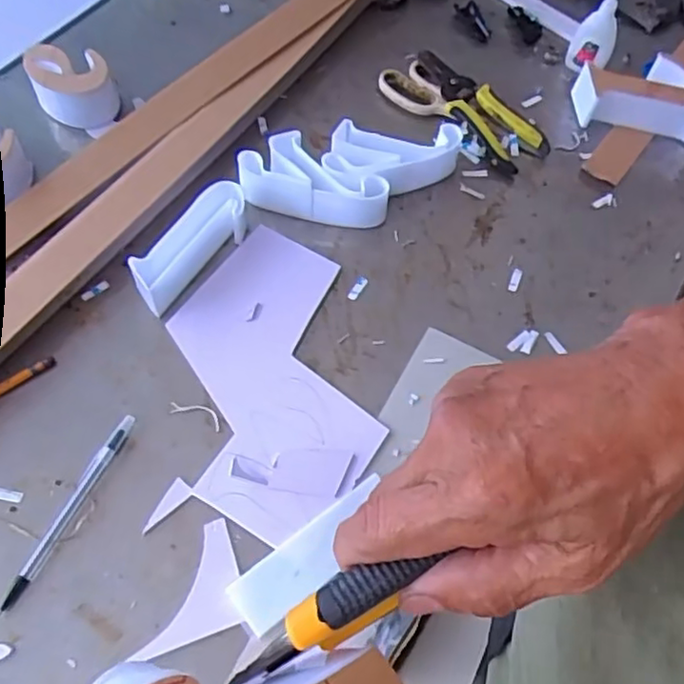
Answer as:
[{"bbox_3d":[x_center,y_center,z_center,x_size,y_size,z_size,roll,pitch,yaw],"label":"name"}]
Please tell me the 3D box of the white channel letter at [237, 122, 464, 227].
[{"bbox_3d":[0.009,-0.162,0.618,0.203,0.041,0.101,5,60,-2],"label":"white channel letter"}]

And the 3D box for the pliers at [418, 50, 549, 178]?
[{"bbox_3d":[0.144,-0.250,0.688,0.066,0.024,0.171,-28,66,-19],"label":"pliers"}]

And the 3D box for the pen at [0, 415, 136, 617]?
[{"bbox_3d":[-0.193,0.117,0.462,0.012,0.009,0.150,24,62,9],"label":"pen"}]

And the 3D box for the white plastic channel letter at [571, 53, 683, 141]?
[{"bbox_3d":[0.320,-0.261,0.693,0.136,0.049,0.073,12,60,3],"label":"white plastic channel letter"}]

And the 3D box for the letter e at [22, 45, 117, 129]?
[{"bbox_3d":[-0.265,-0.254,0.645,0.072,0.045,0.072,2,60,-3],"label":"letter e"}]

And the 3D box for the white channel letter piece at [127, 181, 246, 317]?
[{"bbox_3d":[-0.127,-0.084,0.558,0.033,0.043,0.124,36,64,15],"label":"white channel letter piece"}]

